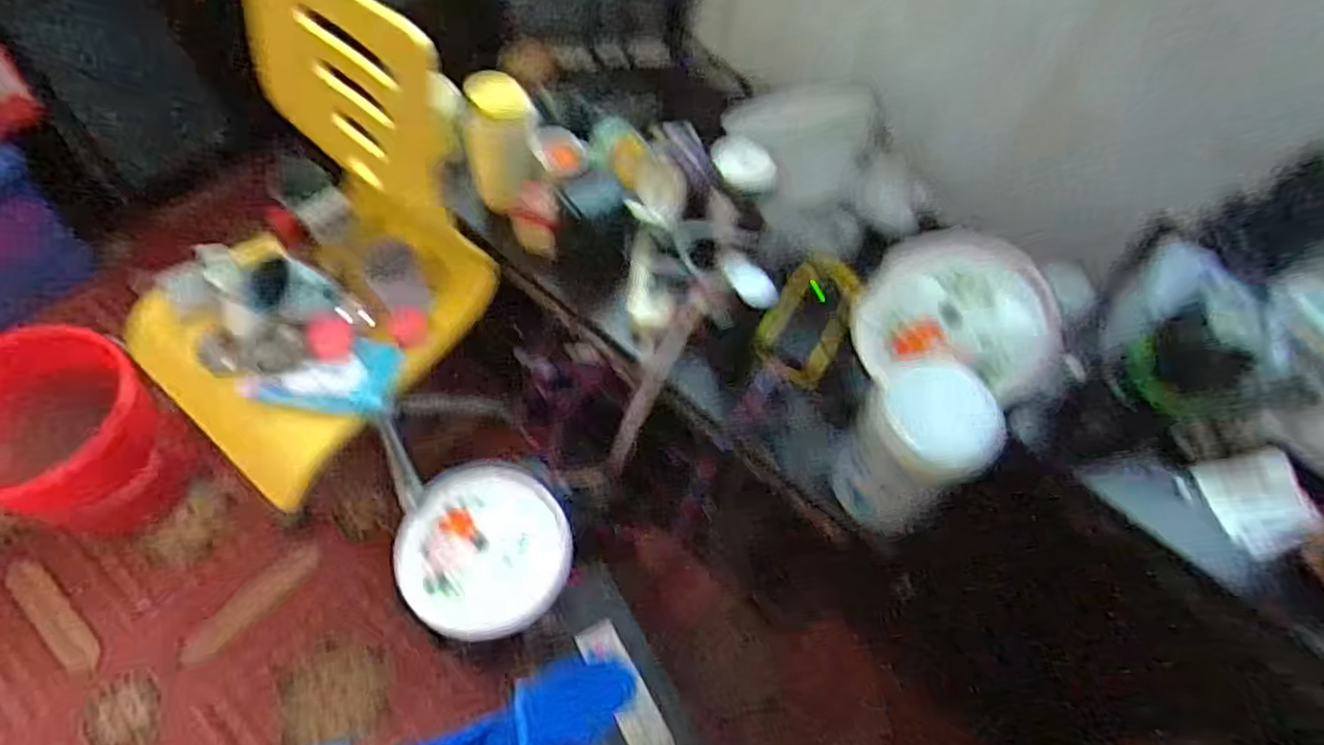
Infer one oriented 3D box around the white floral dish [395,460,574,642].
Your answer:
[{"bbox_3d":[-0.266,0.258,1.020,0.248,0.051,0.265,2,59,-3],"label":"white floral dish"}]

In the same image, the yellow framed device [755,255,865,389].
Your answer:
[{"bbox_3d":[0.212,-0.080,1.006,0.121,0.035,0.194,21,80,33],"label":"yellow framed device"}]

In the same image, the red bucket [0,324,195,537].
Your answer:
[{"bbox_3d":[-1.100,0.116,1.271,0.311,0.293,0.314,2,59,-3],"label":"red bucket"}]

